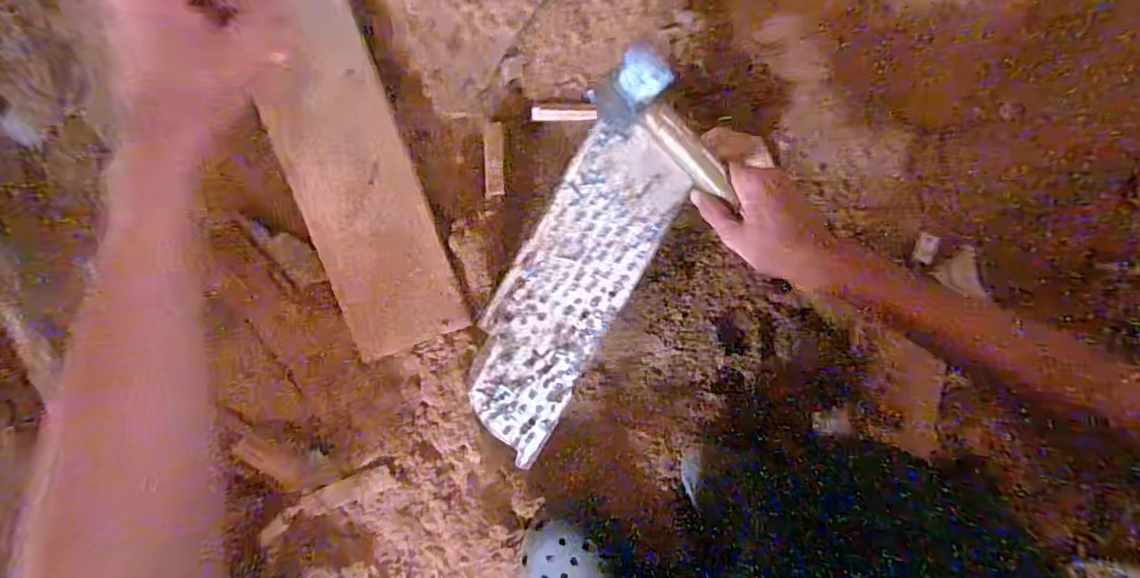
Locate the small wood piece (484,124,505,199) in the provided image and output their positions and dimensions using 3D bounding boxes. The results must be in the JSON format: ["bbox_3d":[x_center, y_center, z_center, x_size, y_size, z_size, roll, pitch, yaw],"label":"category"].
[{"bbox_3d":[-0.076,-0.130,0.530,0.019,0.007,0.075,-2,92,-1],"label":"small wood piece"}]

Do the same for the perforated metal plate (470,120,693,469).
[{"bbox_3d":[-0.001,-0.002,0.509,0.106,0.006,0.317,30,91,-2],"label":"perforated metal plate"}]

